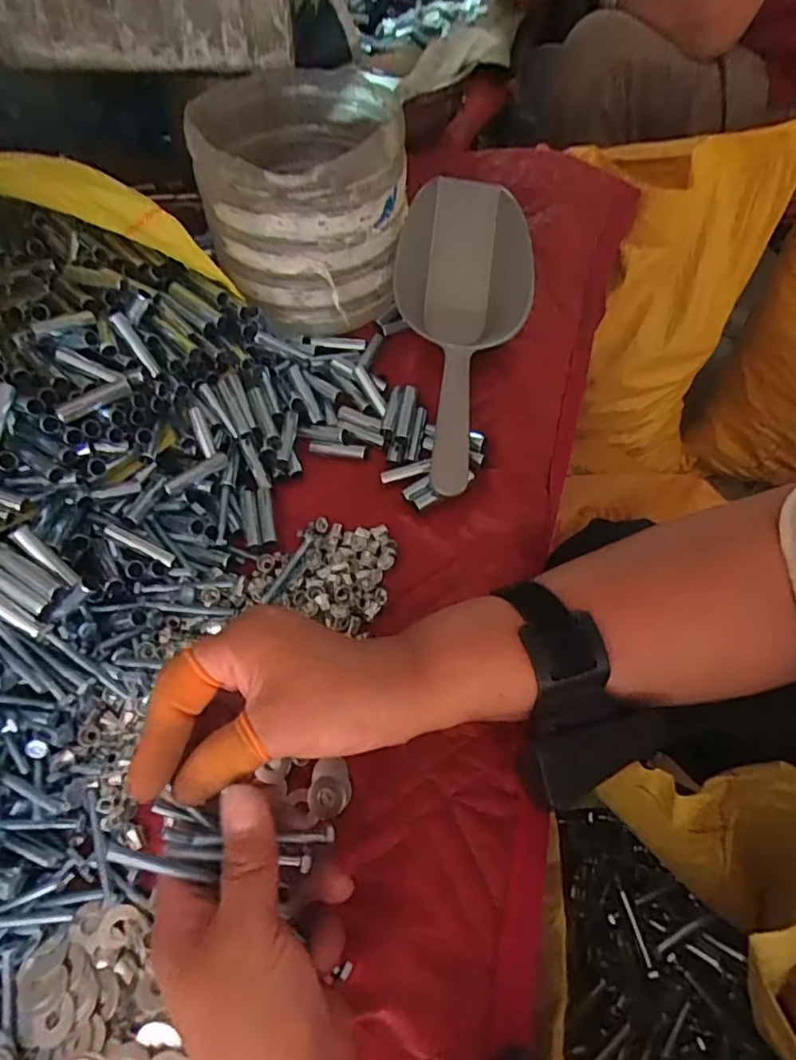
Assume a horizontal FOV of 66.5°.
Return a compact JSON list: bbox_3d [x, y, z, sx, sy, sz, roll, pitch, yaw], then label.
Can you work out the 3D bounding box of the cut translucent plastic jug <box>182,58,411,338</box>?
[{"bbox_3d":[-0.071,-0.255,0.482,0.142,0.143,0.149,-14,56,-1],"label":"cut translucent plastic jug"}]

